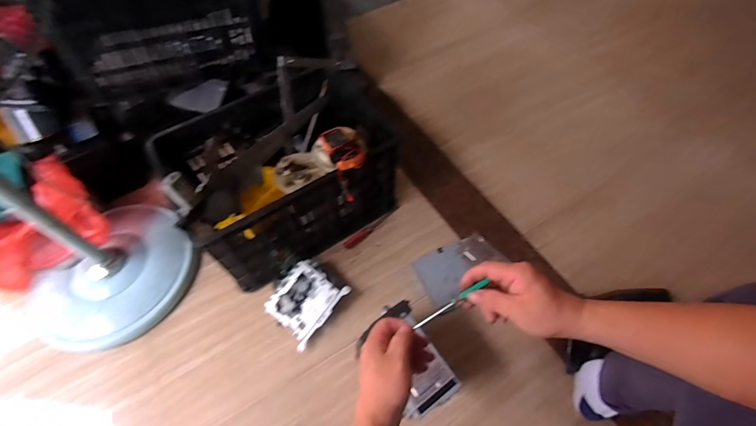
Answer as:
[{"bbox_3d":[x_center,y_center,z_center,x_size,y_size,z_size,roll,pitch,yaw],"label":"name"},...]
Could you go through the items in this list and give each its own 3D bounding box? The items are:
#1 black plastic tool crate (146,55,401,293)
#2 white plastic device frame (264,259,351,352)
[{"bbox_3d":[-0.221,-0.114,0.911,0.510,0.316,0.374,-30,62,-18],"label":"black plastic tool crate"},{"bbox_3d":[-0.169,0.204,0.852,0.136,0.036,0.156,36,80,18],"label":"white plastic device frame"}]

